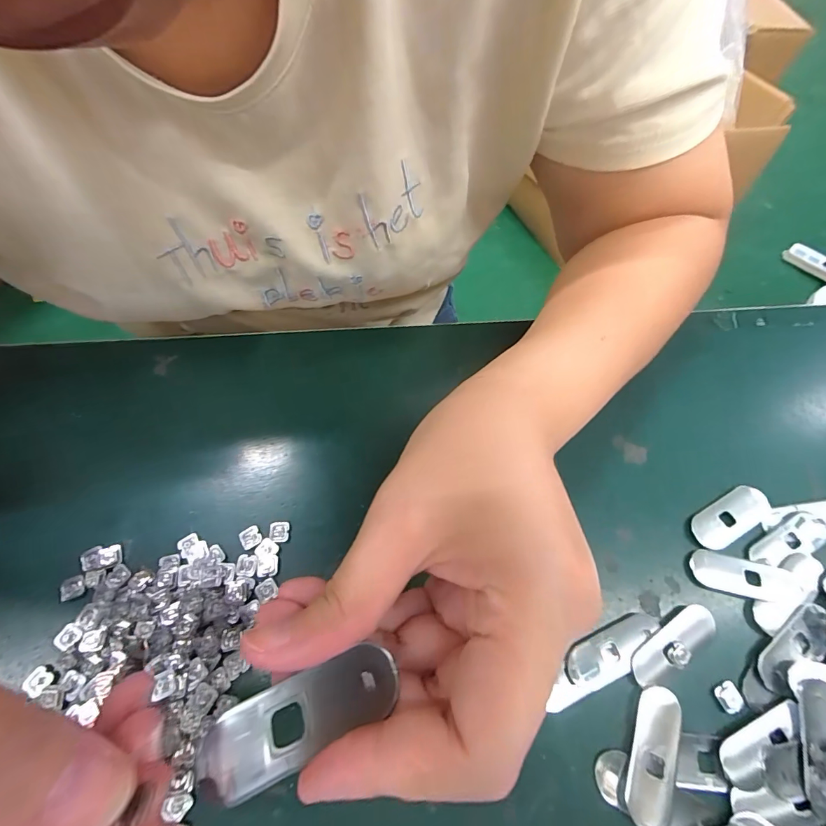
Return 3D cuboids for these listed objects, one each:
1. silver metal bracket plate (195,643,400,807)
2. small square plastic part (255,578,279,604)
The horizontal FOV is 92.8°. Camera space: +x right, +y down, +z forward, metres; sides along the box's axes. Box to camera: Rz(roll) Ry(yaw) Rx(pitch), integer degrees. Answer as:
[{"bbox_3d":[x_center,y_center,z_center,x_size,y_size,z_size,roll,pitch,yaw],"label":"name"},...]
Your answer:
[{"bbox_3d":[-0.029,0.077,0.100,0.049,0.007,0.018,-22,66,-9],"label":"silver metal bracket plate"},{"bbox_3d":[-0.072,0.087,0.193,0.010,0.004,0.009,-35,71,-18],"label":"small square plastic part"}]

